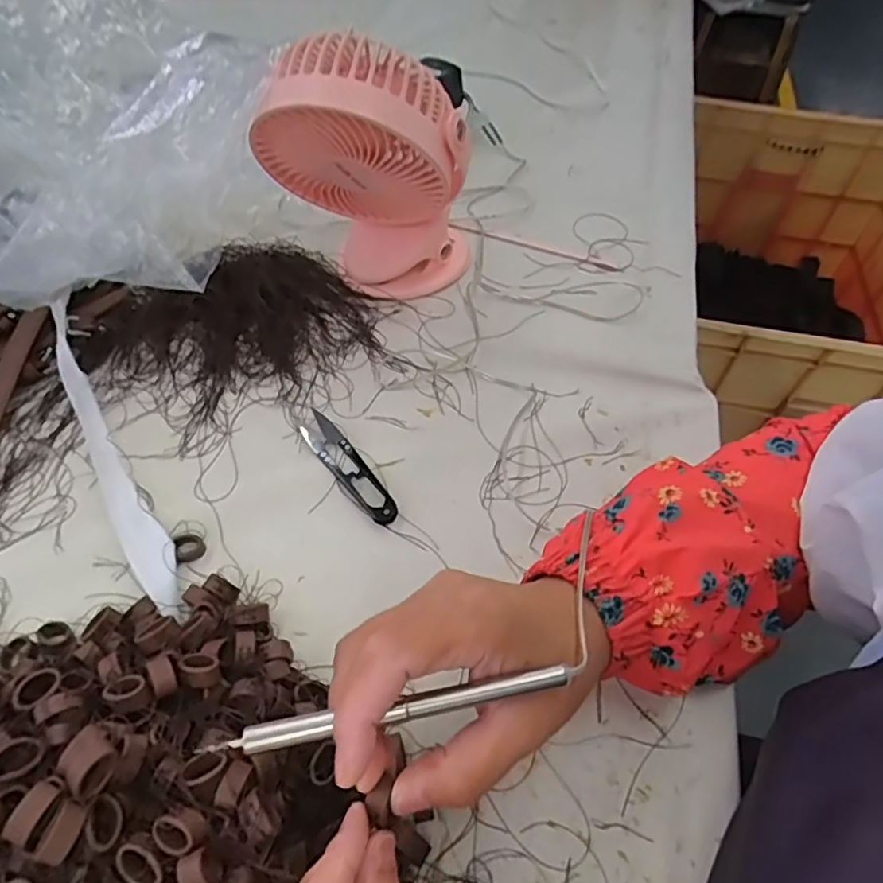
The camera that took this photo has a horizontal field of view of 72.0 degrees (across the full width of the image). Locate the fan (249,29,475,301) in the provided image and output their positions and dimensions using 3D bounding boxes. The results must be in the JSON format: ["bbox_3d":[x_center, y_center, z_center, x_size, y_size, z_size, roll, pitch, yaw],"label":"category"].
[{"bbox_3d":[-0.051,-0.191,0.441,0.146,0.180,0.094,4,52,-1],"label":"fan"}]

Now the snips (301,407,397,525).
[{"bbox_3d":[-0.063,0.017,0.409,0.023,0.008,0.096,-33,61,-25],"label":"snips"}]

